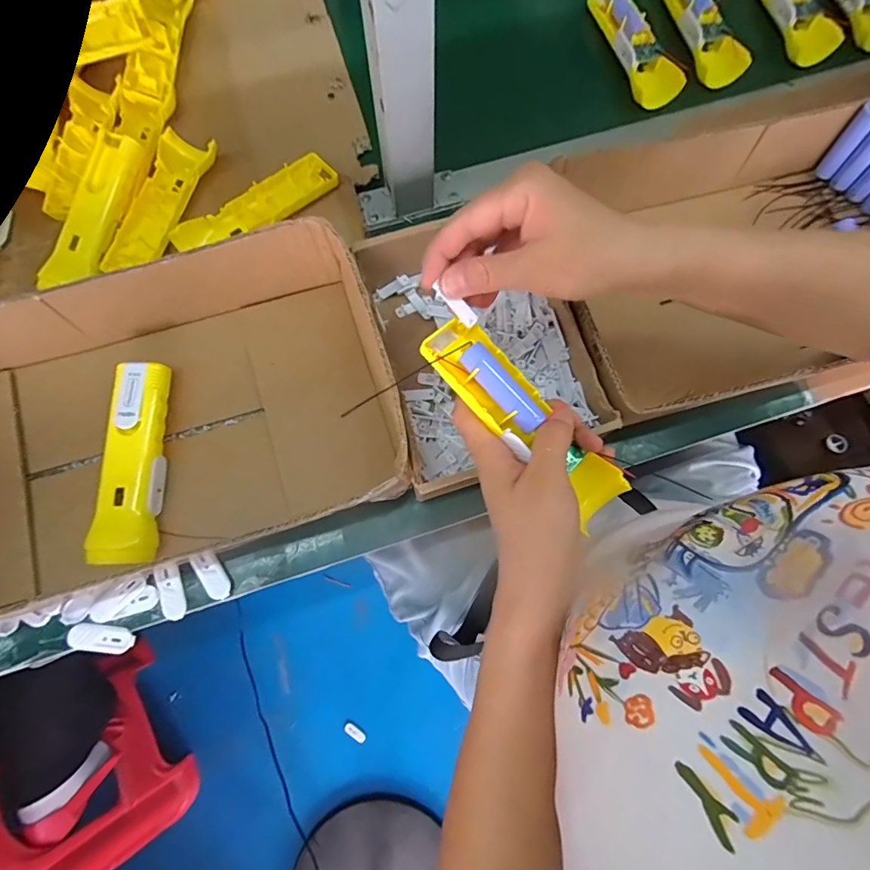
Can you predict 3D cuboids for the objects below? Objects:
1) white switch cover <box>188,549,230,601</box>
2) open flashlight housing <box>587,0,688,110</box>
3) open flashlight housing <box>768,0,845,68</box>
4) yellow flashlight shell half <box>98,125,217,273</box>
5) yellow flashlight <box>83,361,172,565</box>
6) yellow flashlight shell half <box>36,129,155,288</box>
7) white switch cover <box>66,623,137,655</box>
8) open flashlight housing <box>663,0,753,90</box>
[{"bbox_3d":[-0.190,0.119,0.393,0.018,0.009,0.044,-30,79,-7],"label":"white switch cover"},{"bbox_3d":[0.222,-0.436,0.510,0.048,0.031,0.156,-17,77,-4],"label":"open flashlight housing"},{"bbox_3d":[0.412,-0.494,0.526,0.058,0.029,0.161,-15,77,-4],"label":"open flashlight housing"},{"bbox_3d":[-0.266,-0.227,0.454,0.055,0.021,0.157,16,77,3],"label":"yellow flashlight shell half"},{"bbox_3d":[-0.251,0.023,0.384,0.052,0.037,0.163,-3,77,-1],"label":"yellow flashlight"},{"bbox_3d":[-0.315,-0.206,0.430,0.042,0.026,0.158,15,77,3],"label":"yellow flashlight shell half"},{"bbox_3d":[-0.278,0.169,0.382,0.052,0.004,0.019,10,77,2],"label":"white switch cover"},{"bbox_3d":[0.300,-0.464,0.519,0.046,0.024,0.164,-14,77,-3],"label":"open flashlight housing"}]

